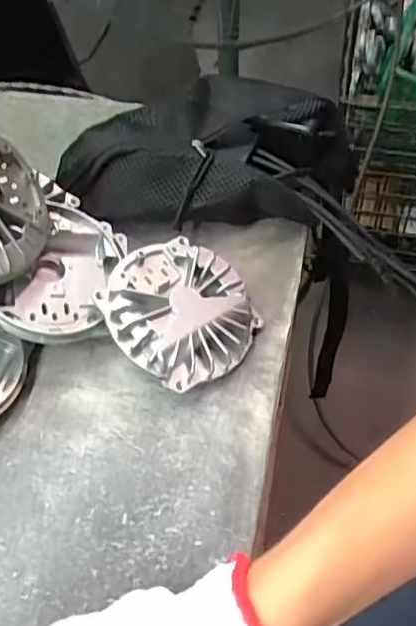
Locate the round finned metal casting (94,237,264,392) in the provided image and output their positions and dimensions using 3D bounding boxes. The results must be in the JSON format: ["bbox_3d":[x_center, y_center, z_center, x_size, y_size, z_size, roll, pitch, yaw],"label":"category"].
[{"bbox_3d":[-0.021,0.000,0.435,0.105,0.032,0.105,8,59,-14],"label":"round finned metal casting"}]

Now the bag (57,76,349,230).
[{"bbox_3d":[-0.005,-0.140,0.522,0.245,0.067,0.129,-5,53,-1],"label":"bag"}]

